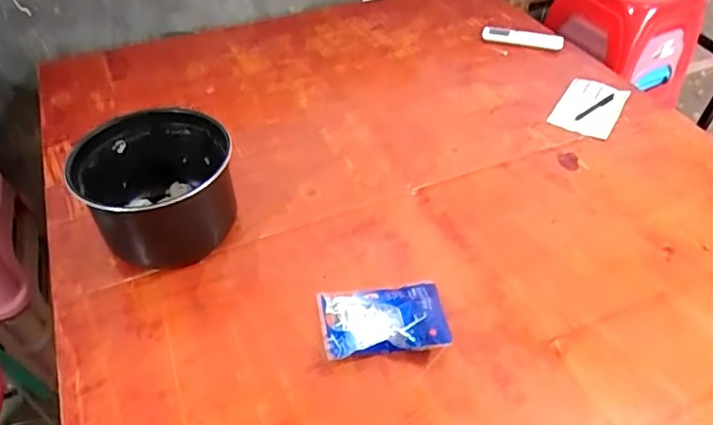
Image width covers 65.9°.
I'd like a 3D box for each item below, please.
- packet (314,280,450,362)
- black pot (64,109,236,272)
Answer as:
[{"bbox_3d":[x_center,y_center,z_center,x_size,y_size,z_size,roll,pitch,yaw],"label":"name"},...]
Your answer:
[{"bbox_3d":[0.038,0.146,0.776,0.174,0.031,0.115,-6,45,-4],"label":"packet"},{"bbox_3d":[-0.292,-0.037,0.826,0.208,0.153,0.197,-1,45,1],"label":"black pot"}]

